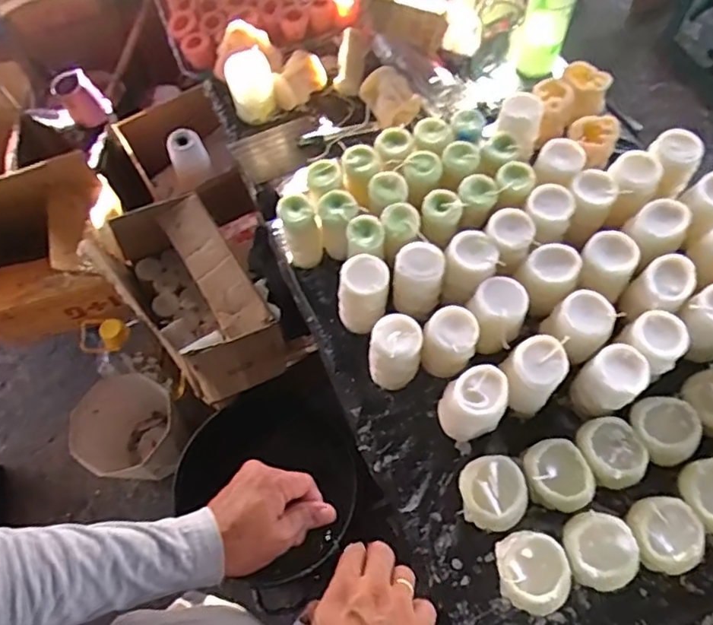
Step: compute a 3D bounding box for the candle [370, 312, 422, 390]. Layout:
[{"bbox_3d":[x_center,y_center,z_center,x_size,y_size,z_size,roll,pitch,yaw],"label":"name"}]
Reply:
[{"bbox_3d":[0.048,0.051,0.717,0.057,0.097,0.063,7,64,7],"label":"candle"}]

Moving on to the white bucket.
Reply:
[{"bbox_3d":[-0.508,0.278,1.341,0.194,0.229,0.200,-1,64,3],"label":"white bucket"}]

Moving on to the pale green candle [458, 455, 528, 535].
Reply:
[{"bbox_3d":[0.154,0.206,0.667,0.071,0.061,0.076,-1,64,3],"label":"pale green candle"}]

